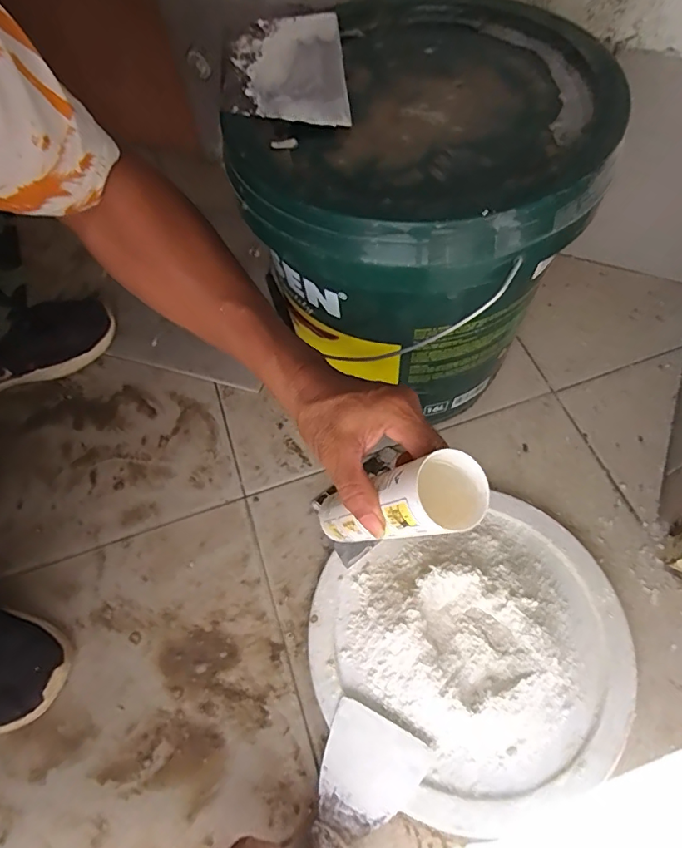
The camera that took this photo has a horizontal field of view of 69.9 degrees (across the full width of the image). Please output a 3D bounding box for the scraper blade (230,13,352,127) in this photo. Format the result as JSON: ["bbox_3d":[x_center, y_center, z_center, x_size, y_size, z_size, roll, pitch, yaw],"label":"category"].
[{"bbox_3d":[-0.041,-0.287,0.392,0.085,0.005,0.141,-4,64,-3],"label":"scraper blade"}]

